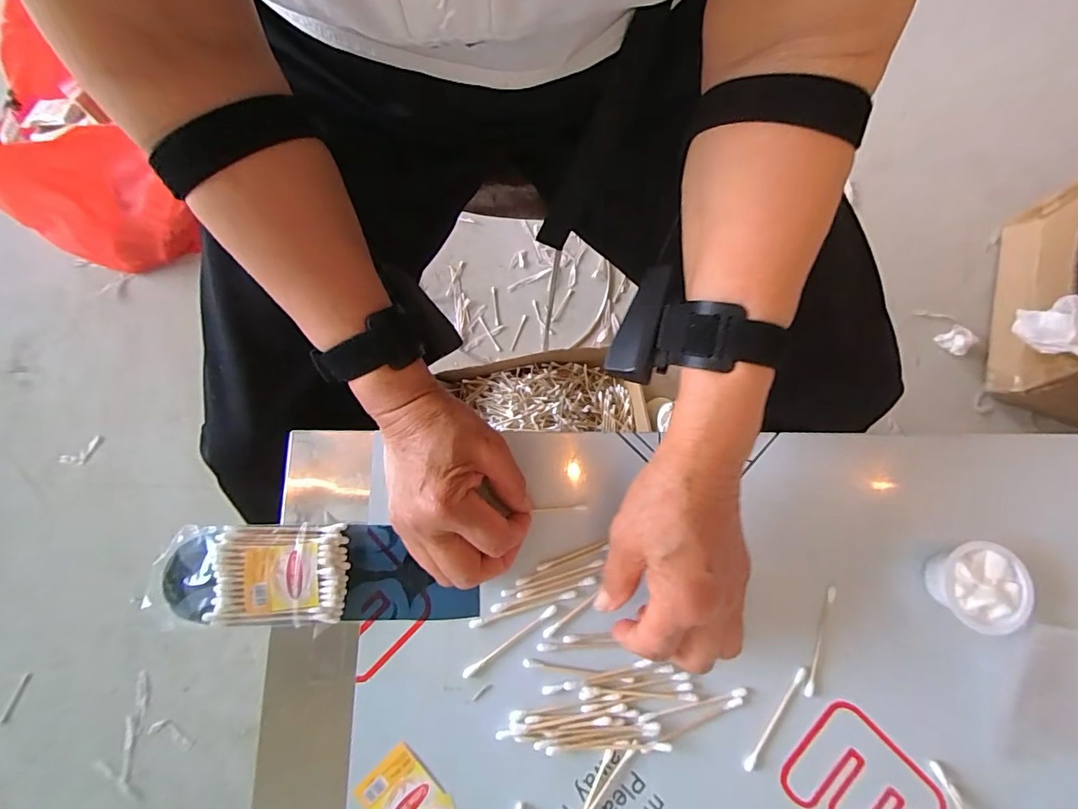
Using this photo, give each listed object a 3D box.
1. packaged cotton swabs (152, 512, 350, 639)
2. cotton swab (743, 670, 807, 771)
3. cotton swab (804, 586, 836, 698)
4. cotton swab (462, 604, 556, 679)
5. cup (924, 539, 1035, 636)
[{"bbox_3d":[-0.183,0.110,0.301,0.113,0.020,0.065,-4,79,-3],"label":"packaged cotton swabs"},{"bbox_3d":[0.152,0.201,0.301,0.007,0.004,0.071,36,80,5],"label":"cotton swab"},{"bbox_3d":[0.186,0.156,0.309,0.006,0.007,0.071,19,79,1],"label":"cotton swab"},{"bbox_3d":[-0.018,0.153,0.304,0.071,0.004,0.006,-34,82,-8],"label":"cotton swab"},{"bbox_3d":[0.282,0.118,0.308,0.050,0.034,0.053,0,79,-2],"label":"cup"}]

